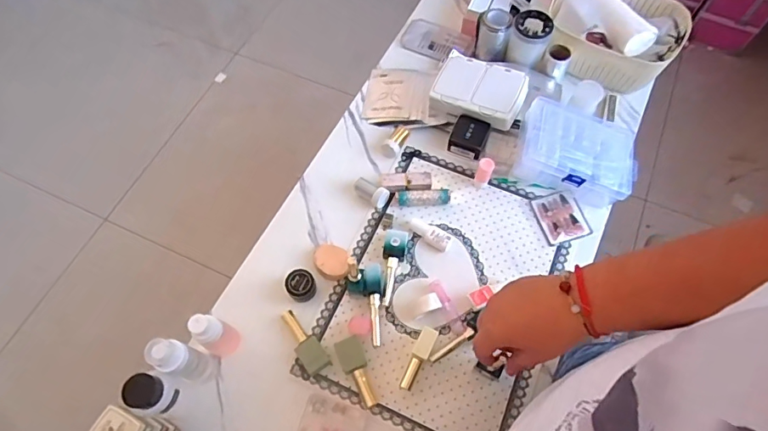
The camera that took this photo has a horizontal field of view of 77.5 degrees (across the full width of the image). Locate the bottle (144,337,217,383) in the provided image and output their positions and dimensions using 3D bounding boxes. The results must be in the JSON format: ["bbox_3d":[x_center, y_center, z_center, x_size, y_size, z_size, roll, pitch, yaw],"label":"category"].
[{"bbox_3d":[-0.235,0.174,0.568,0.034,0.149,0.035,21,66,10],"label":"bottle"}]

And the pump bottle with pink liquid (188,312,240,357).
[{"bbox_3d":[-0.206,0.146,0.587,0.033,0.101,0.038,33,69,15],"label":"pump bottle with pink liquid"}]

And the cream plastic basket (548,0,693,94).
[{"bbox_3d":[0.381,-0.308,0.808,0.213,0.081,0.162,23,66,11],"label":"cream plastic basket"}]

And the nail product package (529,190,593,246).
[{"bbox_3d":[0.262,0.001,0.711,0.066,0.011,0.078,-14,65,-6],"label":"nail product package"}]

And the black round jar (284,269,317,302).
[{"bbox_3d":[-0.115,0.096,0.656,0.038,0.029,0.038,0,64,0],"label":"black round jar"}]

